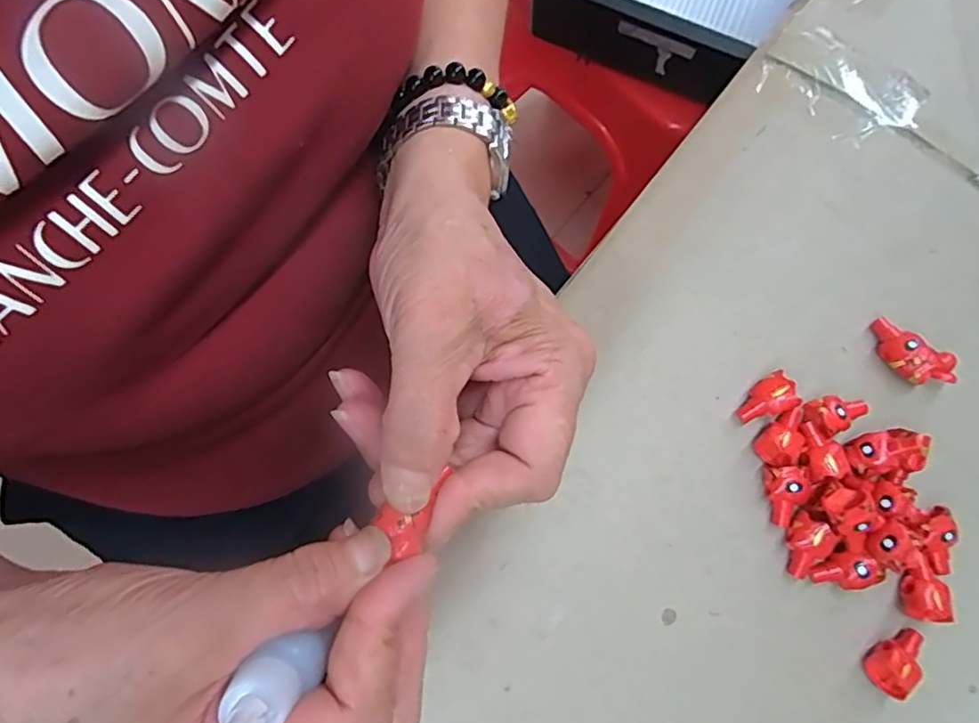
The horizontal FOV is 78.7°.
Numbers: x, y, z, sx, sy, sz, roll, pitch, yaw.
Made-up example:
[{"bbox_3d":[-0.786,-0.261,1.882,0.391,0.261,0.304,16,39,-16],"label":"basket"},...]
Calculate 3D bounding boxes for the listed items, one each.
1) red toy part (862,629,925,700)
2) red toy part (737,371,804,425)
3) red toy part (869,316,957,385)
[{"bbox_3d":[0.160,0.117,0.236,0.015,0.016,0.027,36,78,7],"label":"red toy part"},{"bbox_3d":[0.118,0.016,0.257,0.021,0.016,0.016,-18,77,-6],"label":"red toy part"},{"bbox_3d":[0.184,-0.003,0.261,0.016,0.015,0.038,-44,81,-11],"label":"red toy part"}]

